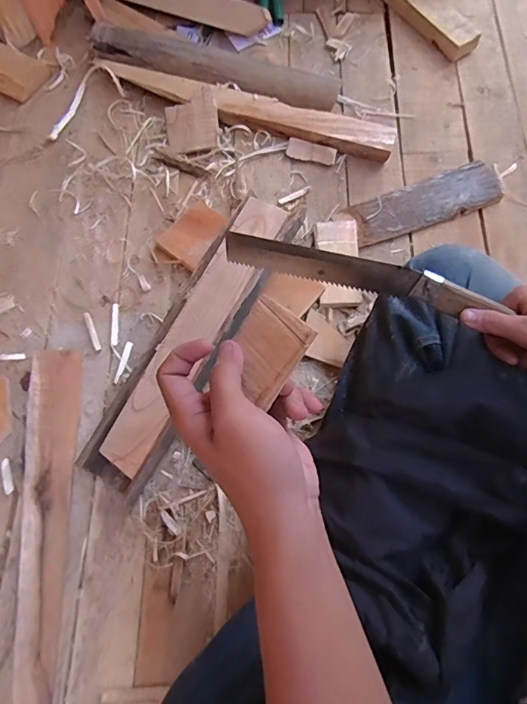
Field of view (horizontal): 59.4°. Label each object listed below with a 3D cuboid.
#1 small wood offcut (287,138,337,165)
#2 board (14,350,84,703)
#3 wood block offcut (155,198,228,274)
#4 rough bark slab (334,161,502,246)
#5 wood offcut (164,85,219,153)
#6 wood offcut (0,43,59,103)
[{"bbox_3d":[0.077,-0.319,0.739,0.079,0.006,0.030,17,94,3],"label":"small wood offcut"},{"bbox_3d":[-0.242,0.226,0.523,0.055,0.018,0.486,-7,69,-2],"label":"board"},{"bbox_3d":[-0.104,-0.170,0.680,0.074,0.019,0.107,35,73,12],"label":"wood block offcut"},{"bbox_3d":[0.240,-0.227,0.695,0.240,0.014,0.078,-22,71,-8],"label":"rough bark slab"},{"bbox_3d":[-0.116,-0.372,0.745,0.083,0.010,0.099,-12,84,8],"label":"wood offcut"},{"bbox_3d":[-0.441,-0.495,0.809,0.118,0.014,0.100,28,72,10],"label":"wood offcut"}]

